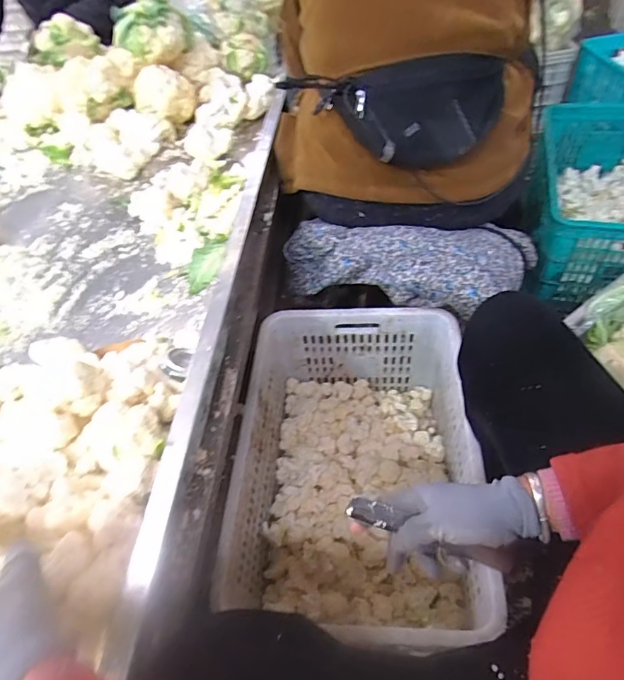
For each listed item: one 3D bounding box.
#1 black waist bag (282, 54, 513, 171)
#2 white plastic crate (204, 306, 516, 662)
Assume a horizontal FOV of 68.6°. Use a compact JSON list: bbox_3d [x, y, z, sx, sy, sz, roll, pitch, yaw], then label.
[{"bbox_3d":[0.125,-0.341,0.680,0.314,0.132,0.112,1,51,10],"label":"black waist bag"},{"bbox_3d":[0.072,0.212,0.767,0.347,0.229,0.509,-2,50,8],"label":"white plastic crate"}]

